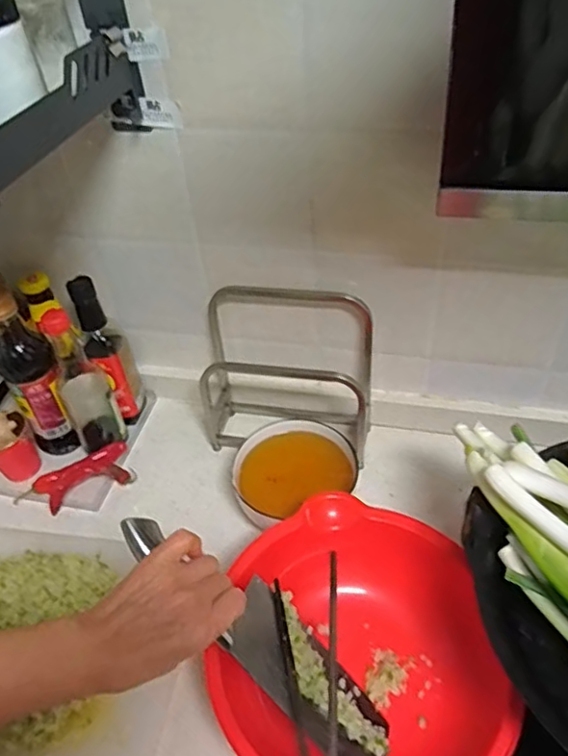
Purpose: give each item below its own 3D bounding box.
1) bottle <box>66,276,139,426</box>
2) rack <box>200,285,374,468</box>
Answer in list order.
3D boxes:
[{"bbox_3d":[-0.244,-0.027,0.850,0.050,0.251,0.065,-19,46,-12],"label":"bottle"},{"bbox_3d":[0.001,0.002,0.817,0.229,0.218,0.113,6,46,12],"label":"rack"}]

